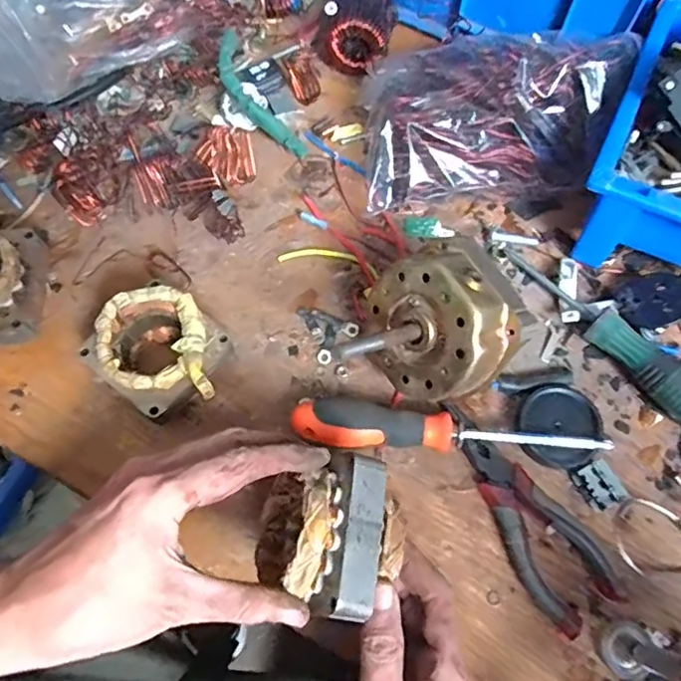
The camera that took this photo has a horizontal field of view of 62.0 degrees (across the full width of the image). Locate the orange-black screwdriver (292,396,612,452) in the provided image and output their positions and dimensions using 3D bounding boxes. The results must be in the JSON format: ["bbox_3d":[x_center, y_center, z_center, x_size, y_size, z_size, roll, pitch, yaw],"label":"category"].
[{"bbox_3d":[0.069,0.065,0.368,0.196,0.031,0.028,8,65,2],"label":"orange-black screwdriver"}]

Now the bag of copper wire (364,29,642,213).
[{"bbox_3d":[0.118,-0.179,0.447,0.202,0.073,0.124,-6,67,-2],"label":"bag of copper wire"}]

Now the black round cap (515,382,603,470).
[{"bbox_3d":[0.145,0.057,0.377,0.050,0.019,0.057,31,68,12],"label":"black round cap"}]

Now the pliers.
[{"bbox_3d":[0.116,0.102,0.356,0.049,0.020,0.144,-22,67,-12],"label":"pliers"}]

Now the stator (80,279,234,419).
[{"bbox_3d":[-0.116,0.012,0.376,0.092,0.057,0.074,39,72,15],"label":"stator"}]

